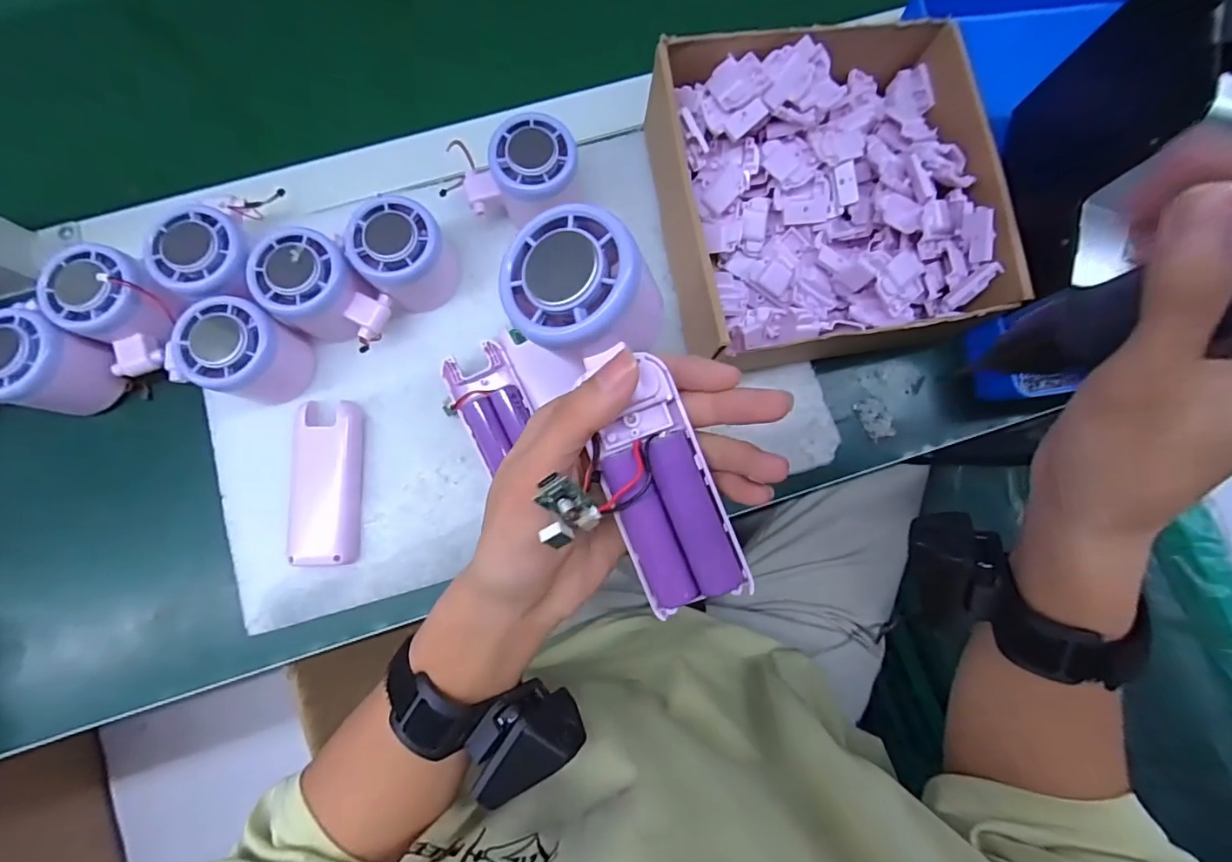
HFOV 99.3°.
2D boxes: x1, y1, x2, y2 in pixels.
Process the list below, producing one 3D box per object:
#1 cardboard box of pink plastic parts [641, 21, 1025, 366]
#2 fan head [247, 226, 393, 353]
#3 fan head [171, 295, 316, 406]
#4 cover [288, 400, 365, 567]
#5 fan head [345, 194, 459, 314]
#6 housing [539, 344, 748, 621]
[{"bbox_3d":[0.134,-0.157,0.354,0.207,0.075,0.211,-9,82,-3],"label":"cardboard box of pink plastic parts"},{"bbox_3d":[-0.183,-0.086,0.336,0.074,0.056,0.053,27,82,2],"label":"fan head"},{"bbox_3d":[-0.229,-0.048,0.323,0.051,0.050,0.053,0,82,-2],"label":"fan head"},{"bbox_3d":[-0.188,0.034,0.341,0.040,0.014,0.102,-1,82,-2],"label":"cover"},{"bbox_3d":[-0.136,-0.110,0.341,0.056,0.054,0.062,-31,84,-5],"label":"fan head"},{"bbox_3d":[0.017,0.019,0.212,0.043,0.018,0.107,-18,92,-4],"label":"housing"}]

